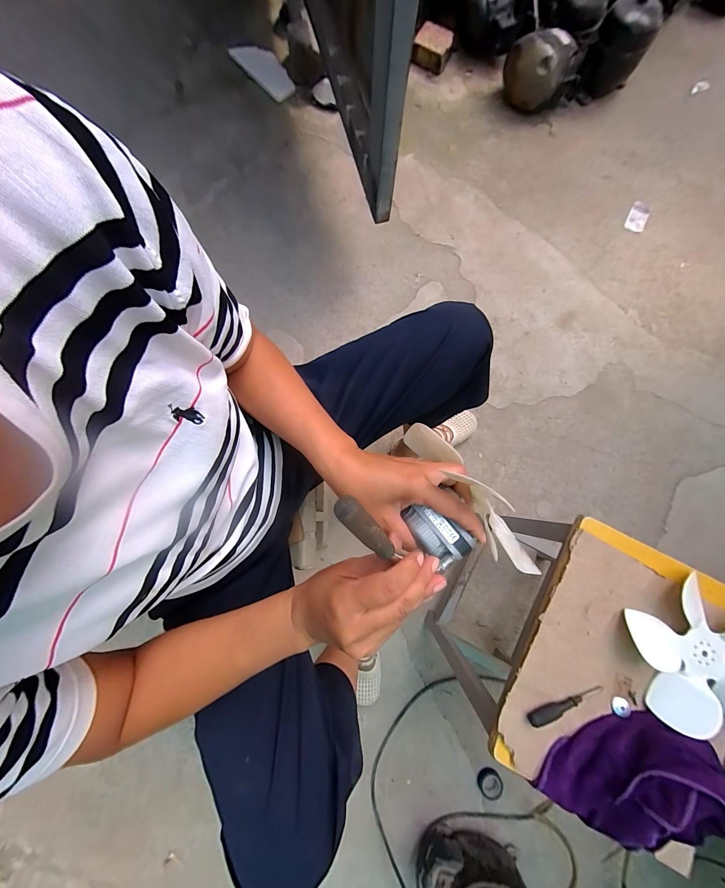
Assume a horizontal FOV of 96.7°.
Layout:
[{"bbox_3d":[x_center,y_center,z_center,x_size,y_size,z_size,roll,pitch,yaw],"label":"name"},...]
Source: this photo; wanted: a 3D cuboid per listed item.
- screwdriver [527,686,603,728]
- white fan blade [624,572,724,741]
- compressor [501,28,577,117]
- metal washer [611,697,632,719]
[{"bbox_3d":[0.257,0.328,0.405,0.104,0.011,0.017,-18,79,-4],"label":"screwdriver"},{"bbox_3d":[0.430,0.265,0.408,0.159,0.031,0.166,-5,78,-1],"label":"white fan blade"},{"bbox_3d":[0.598,-1.265,1.104,0.228,0.164,0.152,22,80,2],"label":"compressor"},{"bbox_3d":[0.333,0.340,0.416,0.021,0.004,0.023,-34,73,2],"label":"metal washer"}]

